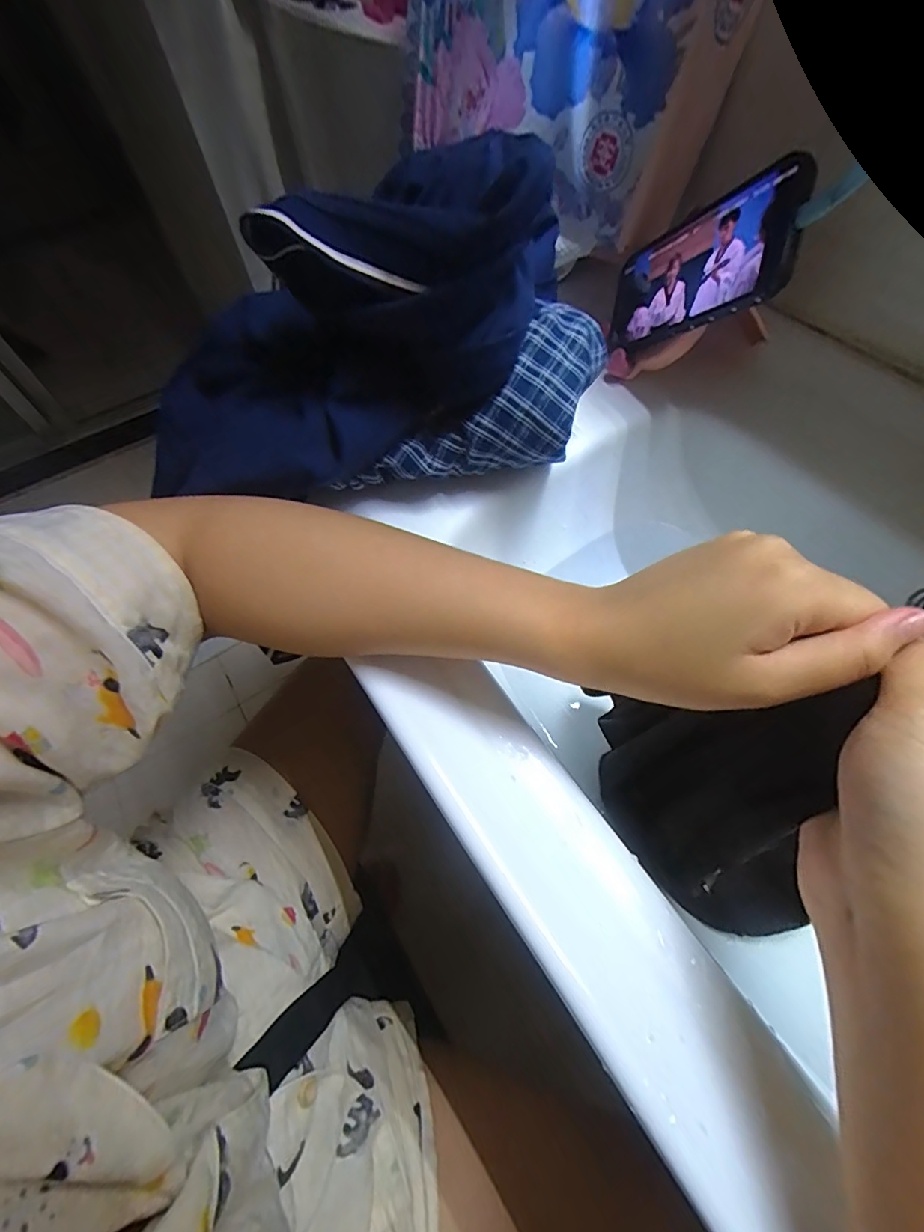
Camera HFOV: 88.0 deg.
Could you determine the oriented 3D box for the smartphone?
[{"bbox_3d":[0.160,-0.238,0.332,0.008,0.075,0.142,0,12,-25],"label":"smartphone"}]

